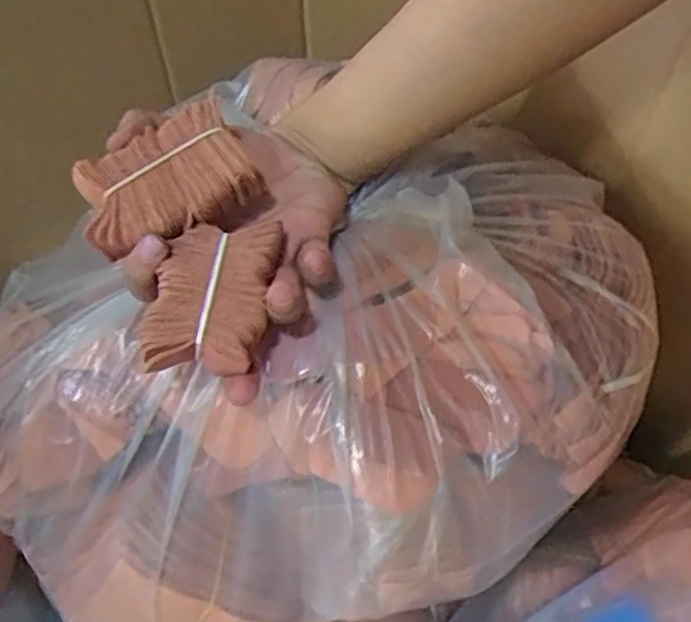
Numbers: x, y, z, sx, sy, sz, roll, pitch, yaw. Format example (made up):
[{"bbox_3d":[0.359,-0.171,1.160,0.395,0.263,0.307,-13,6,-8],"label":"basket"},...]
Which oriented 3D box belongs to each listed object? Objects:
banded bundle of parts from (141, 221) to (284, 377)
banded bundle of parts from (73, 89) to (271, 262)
[{"bbox_3d":[-0.061,-0.006,0.326,0.048,0.018,0.076,6,55,5],"label":"banded bundle of parts"},{"bbox_3d":[-0.088,-0.062,0.348,0.080,0.033,0.052,-31,77,-4],"label":"banded bundle of parts"}]

